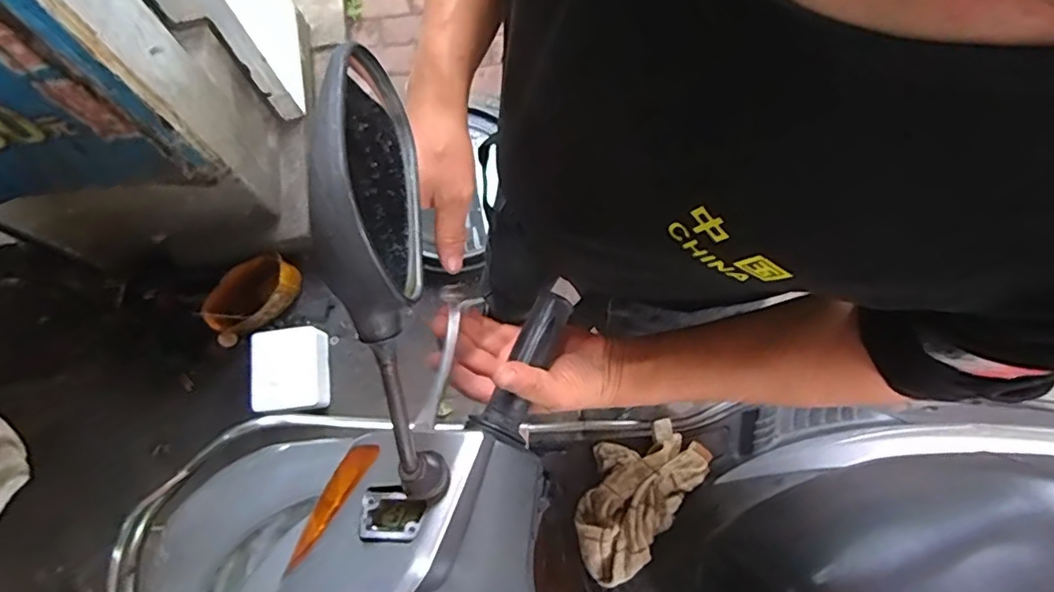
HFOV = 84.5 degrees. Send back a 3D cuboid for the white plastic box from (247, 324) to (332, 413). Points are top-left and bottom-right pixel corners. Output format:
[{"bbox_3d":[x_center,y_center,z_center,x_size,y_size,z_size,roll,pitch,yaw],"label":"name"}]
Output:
[{"bbox_3d":[-0.568,0.175,1.394,0.172,0.063,0.196,-7,74,-1],"label":"white plastic box"}]

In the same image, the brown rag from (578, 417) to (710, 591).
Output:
[{"bbox_3d":[0.173,0.345,0.999,0.163,0.063,0.283,34,77,10],"label":"brown rag"}]

